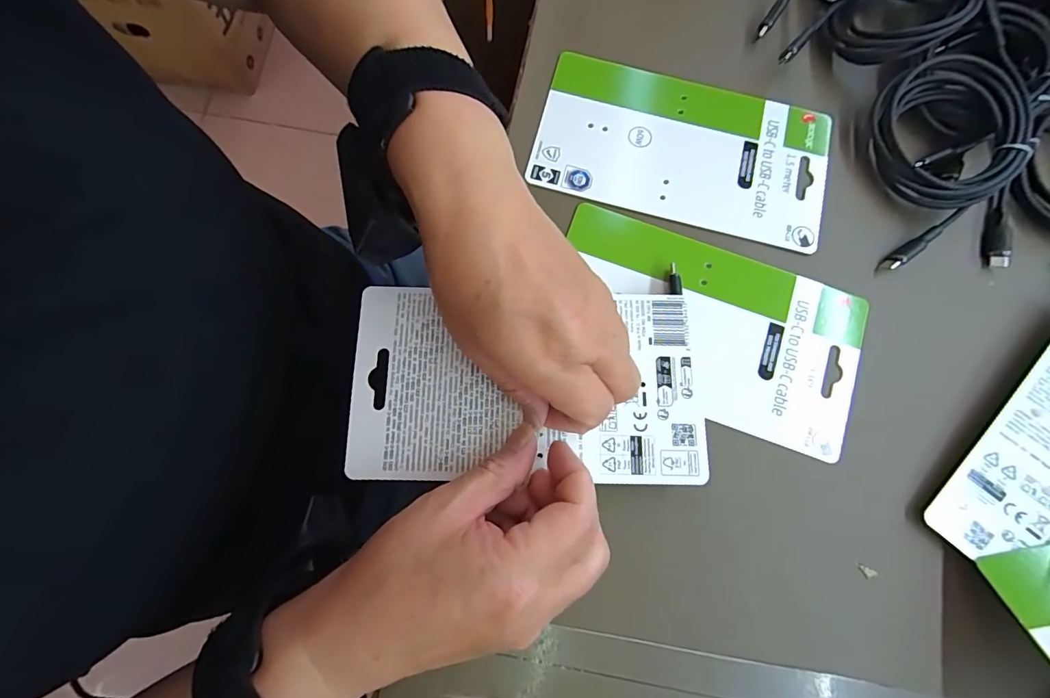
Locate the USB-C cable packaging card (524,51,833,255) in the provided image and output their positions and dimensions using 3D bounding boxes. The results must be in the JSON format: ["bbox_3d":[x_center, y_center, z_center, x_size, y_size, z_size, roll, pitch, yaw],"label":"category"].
[{"bbox_3d":[0.098,-0.125,0.288,0.176,0.005,0.098,14,77,2],"label":"USB-C cable packaging card"}]

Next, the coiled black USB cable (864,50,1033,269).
[{"bbox_3d":[0.236,-0.117,0.273,0.117,0.034,0.084,-40,81,-10],"label":"coiled black USB cable"}]

